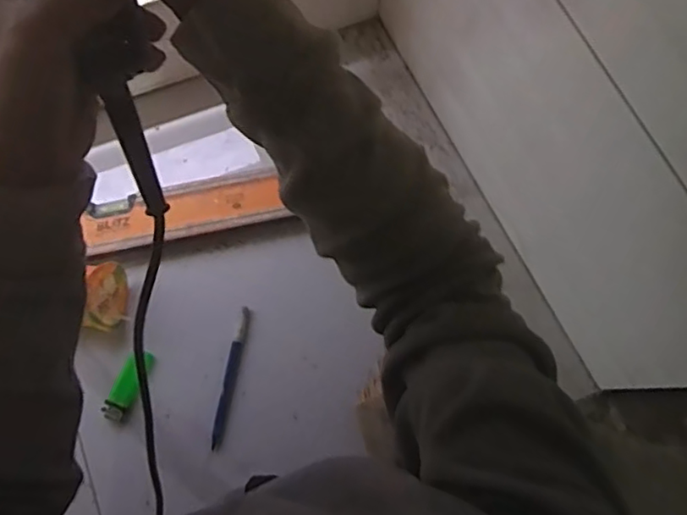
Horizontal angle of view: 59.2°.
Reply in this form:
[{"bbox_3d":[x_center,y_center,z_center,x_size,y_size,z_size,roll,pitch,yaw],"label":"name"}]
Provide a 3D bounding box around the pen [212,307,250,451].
[{"bbox_3d":[-0.120,0.127,0.643,0.011,0.008,0.147,12,78,3],"label":"pen"}]

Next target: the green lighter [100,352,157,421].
[{"bbox_3d":[-0.228,0.135,0.642,0.028,0.012,0.077,24,79,5],"label":"green lighter"}]

